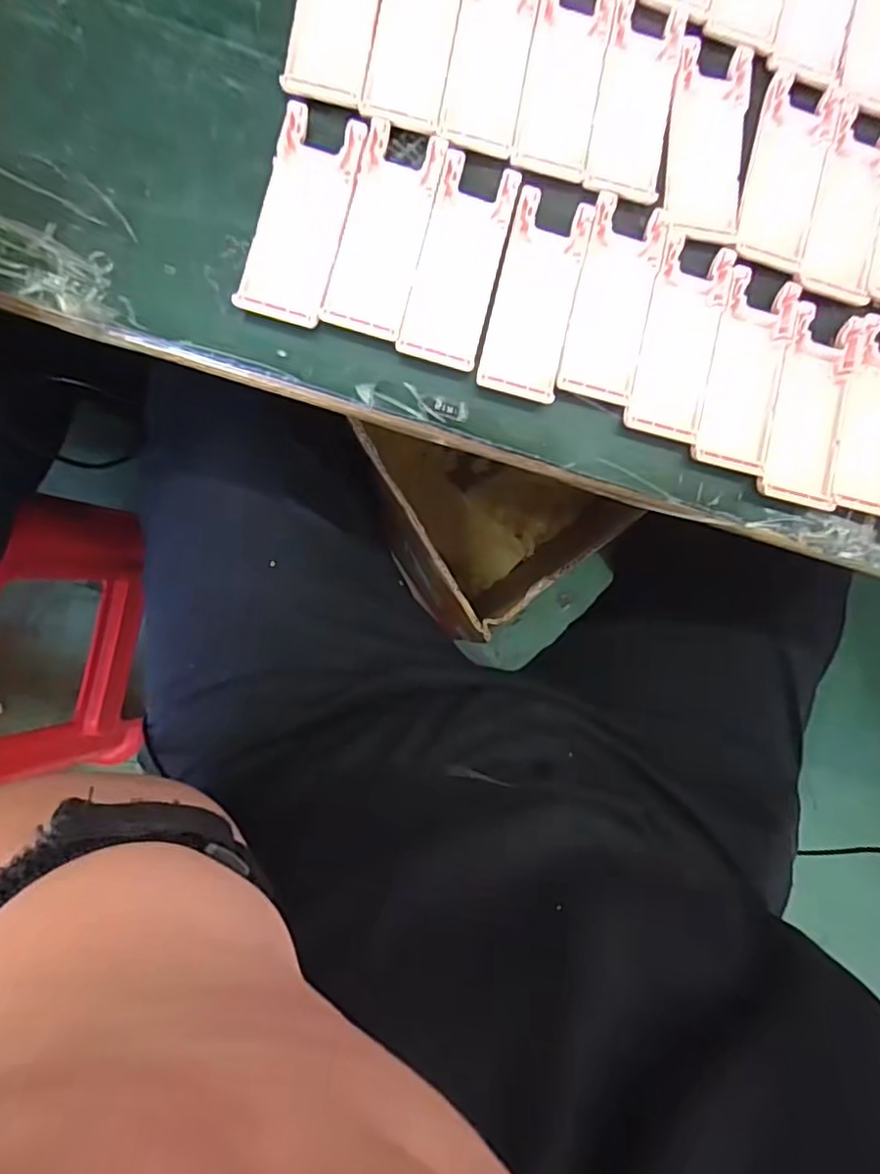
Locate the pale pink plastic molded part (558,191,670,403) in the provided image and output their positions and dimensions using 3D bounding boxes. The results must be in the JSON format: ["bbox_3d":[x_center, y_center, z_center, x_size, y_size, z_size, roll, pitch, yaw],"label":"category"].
[{"bbox_3d":[0.089,-0.147,0.312,0.039,0.005,0.103,14,87,-5],"label":"pale pink plastic molded part"}]

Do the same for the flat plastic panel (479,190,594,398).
[{"bbox_3d":[0.049,-0.147,0.307,0.040,0.006,0.103,13,87,-5],"label":"flat plastic panel"}]

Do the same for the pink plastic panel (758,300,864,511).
[{"bbox_3d":[0.198,-0.095,0.319,0.040,0.007,0.104,13,87,-5],"label":"pink plastic panel"}]

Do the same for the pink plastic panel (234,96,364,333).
[{"bbox_3d":[-0.067,-0.179,0.296,0.039,0.009,0.103,15,87,-5],"label":"pink plastic panel"}]

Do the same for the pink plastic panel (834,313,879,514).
[{"bbox_3d":[0.237,-0.092,0.328,0.040,0.007,0.103,11,87,-5],"label":"pink plastic panel"}]

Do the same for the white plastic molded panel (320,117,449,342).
[{"bbox_3d":[-0.027,-0.175,0.299,0.039,0.005,0.103,14,87,-5],"label":"white plastic molded panel"}]

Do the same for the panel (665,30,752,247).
[{"bbox_3d":[0.143,-0.236,0.324,0.041,0.007,0.106,7,87,-5],"label":"panel"}]

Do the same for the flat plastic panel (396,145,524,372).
[{"bbox_3d":[0.010,-0.161,0.304,0.040,0.006,0.103,15,87,-5],"label":"flat plastic panel"}]

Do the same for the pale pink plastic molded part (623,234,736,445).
[{"bbox_3d":[0.125,-0.128,0.315,0.038,0.004,0.101,15,87,-5],"label":"pale pink plastic molded part"}]

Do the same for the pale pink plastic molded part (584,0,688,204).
[{"bbox_3d":[0.103,-0.256,0.320,0.040,0.006,0.105,10,87,-5],"label":"pale pink plastic molded part"}]

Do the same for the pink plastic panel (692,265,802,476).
[{"bbox_3d":[0.161,-0.113,0.318,0.038,0.005,0.101,14,87,-5],"label":"pink plastic panel"}]

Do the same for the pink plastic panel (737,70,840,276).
[{"bbox_3d":[0.188,-0.223,0.328,0.039,0.005,0.104,13,87,-5],"label":"pink plastic panel"}]

